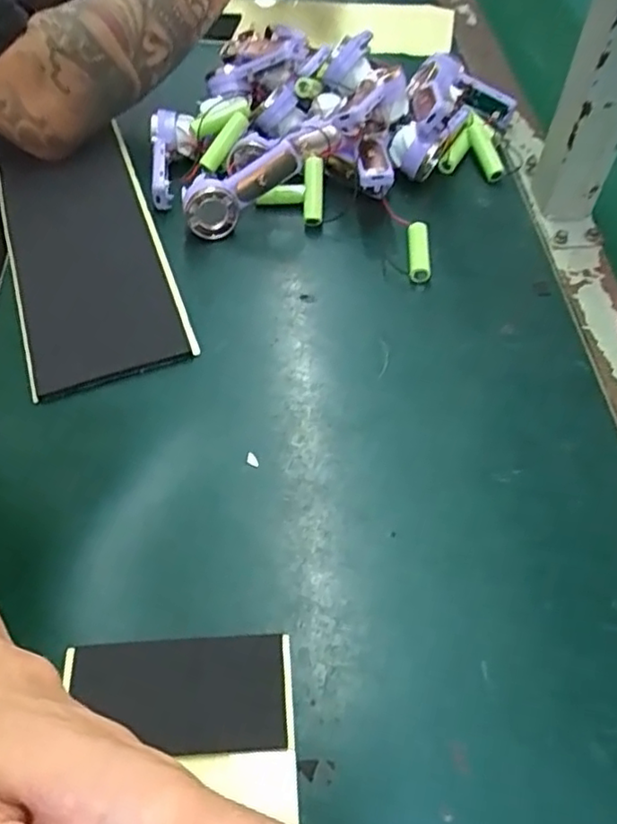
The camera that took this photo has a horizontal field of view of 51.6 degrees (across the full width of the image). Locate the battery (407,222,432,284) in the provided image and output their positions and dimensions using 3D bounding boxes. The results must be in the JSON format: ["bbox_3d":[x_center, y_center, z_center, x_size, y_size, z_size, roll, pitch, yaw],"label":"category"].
[{"bbox_3d":[0.080,-0.118,0.463,0.016,0.014,0.047,0,69,0],"label":"battery"}]

